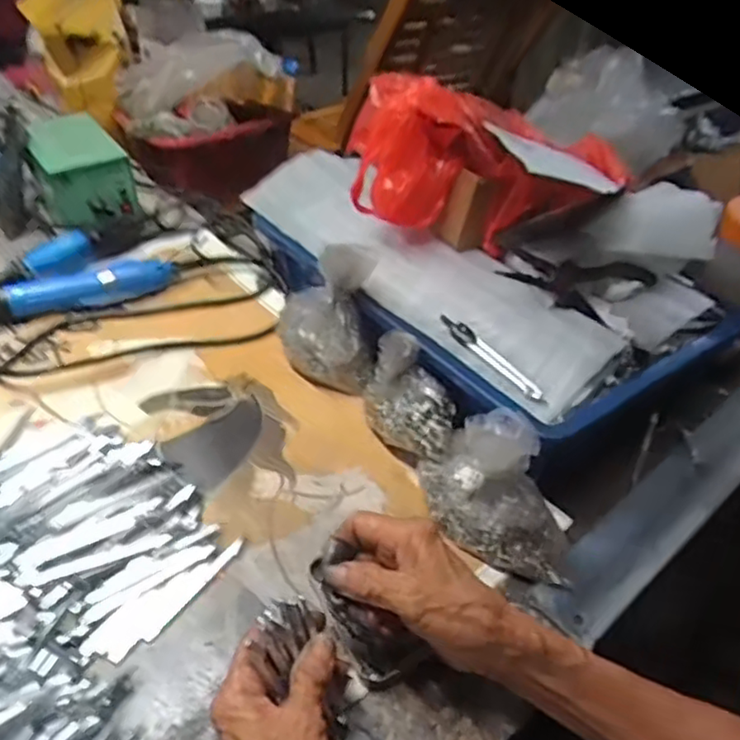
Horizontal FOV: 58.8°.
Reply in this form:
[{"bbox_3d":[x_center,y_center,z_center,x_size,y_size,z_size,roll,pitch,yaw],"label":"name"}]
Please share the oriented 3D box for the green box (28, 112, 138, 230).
[{"bbox_3d":[-0.368,-0.251,0.829,0.099,0.082,0.156,-20,44,-26],"label":"green box"}]

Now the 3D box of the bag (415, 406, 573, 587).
[{"bbox_3d":[0.089,0.077,0.453,0.129,0.101,0.049,31,47,30],"label":"bag"}]

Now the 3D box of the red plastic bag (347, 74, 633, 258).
[{"bbox_3d":[0.089,-0.188,0.595,0.221,0.103,0.122,25,45,22],"label":"red plastic bag"}]

